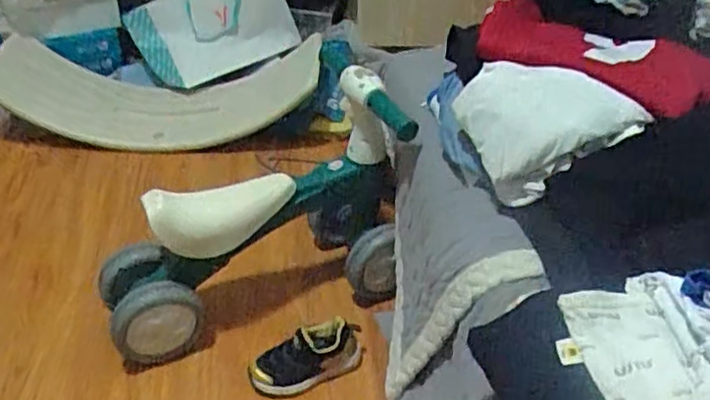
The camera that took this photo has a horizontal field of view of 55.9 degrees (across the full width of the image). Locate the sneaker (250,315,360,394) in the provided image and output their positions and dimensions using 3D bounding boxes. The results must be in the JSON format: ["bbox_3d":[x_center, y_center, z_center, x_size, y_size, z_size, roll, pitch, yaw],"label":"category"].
[{"bbox_3d":[-0.078,0.258,1.090,0.188,0.079,0.080,-23,42,-7],"label":"sneaker"}]

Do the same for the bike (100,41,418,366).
[{"bbox_3d":[-0.175,0.026,1.169,0.540,0.425,0.256,-10,39,-14],"label":"bike"}]

